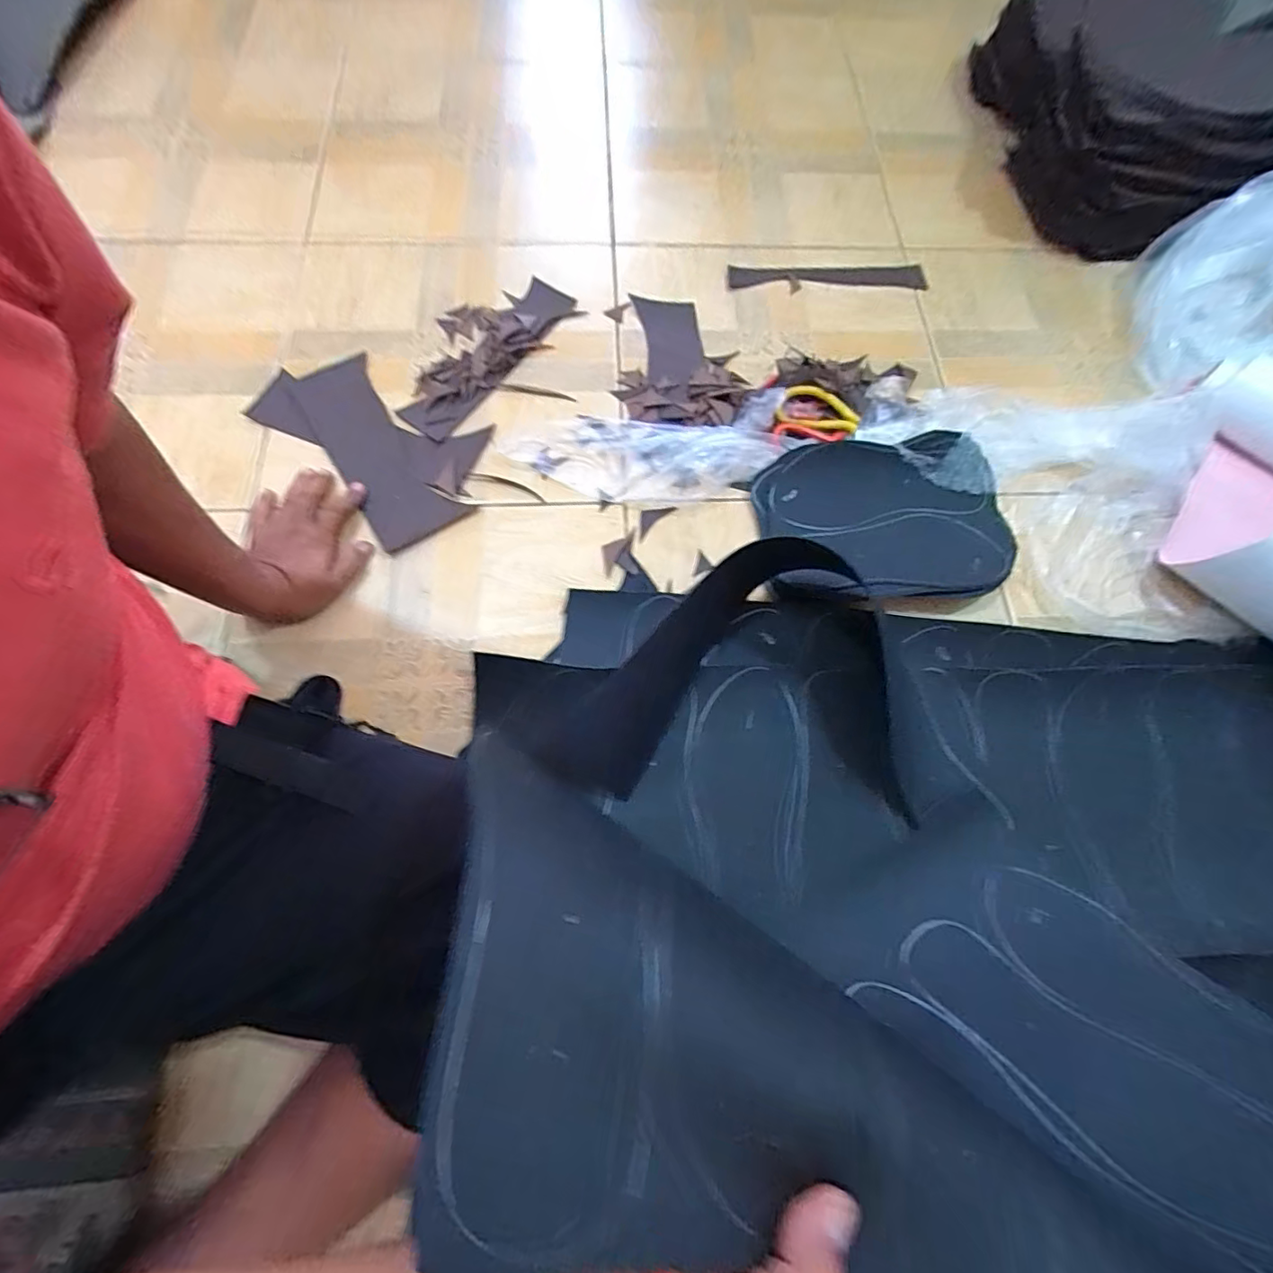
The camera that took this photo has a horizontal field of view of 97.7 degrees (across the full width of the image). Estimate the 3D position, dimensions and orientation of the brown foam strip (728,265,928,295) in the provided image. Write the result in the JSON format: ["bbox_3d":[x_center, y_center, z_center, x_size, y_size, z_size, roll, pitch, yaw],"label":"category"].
[{"bbox_3d":[0.252,-0.477,0.738,0.259,0.010,0.035,-1,71,-2],"label":"brown foam strip"}]

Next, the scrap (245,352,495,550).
[{"bbox_3d":[-0.297,-0.224,0.625,0.288,0.008,0.155,38,74,12],"label":"scrap"}]

